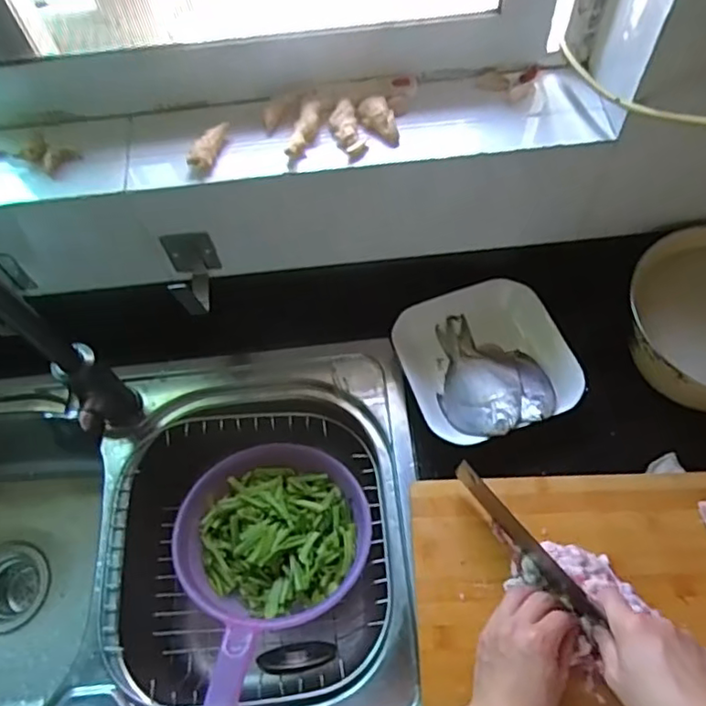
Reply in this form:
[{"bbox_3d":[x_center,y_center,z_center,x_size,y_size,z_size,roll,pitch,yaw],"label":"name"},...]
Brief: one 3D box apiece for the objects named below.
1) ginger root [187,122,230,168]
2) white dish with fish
[{"bbox_3d":[-0.134,-0.192,0.571,0.017,0.022,0.053,22,66,14],"label":"ginger root"},{"bbox_3d":[0.145,0.007,0.676,0.174,0.045,0.181,-18,63,-6],"label":"white dish with fish"}]

